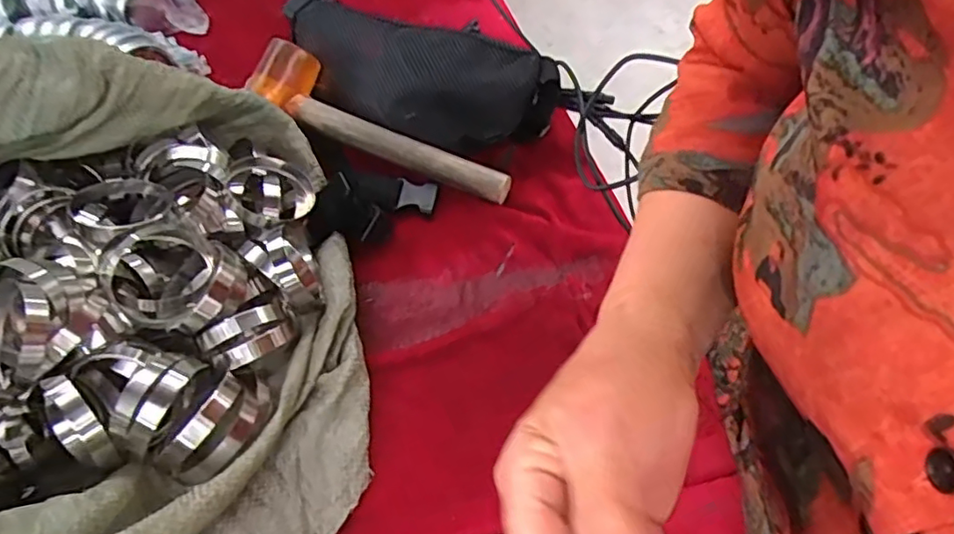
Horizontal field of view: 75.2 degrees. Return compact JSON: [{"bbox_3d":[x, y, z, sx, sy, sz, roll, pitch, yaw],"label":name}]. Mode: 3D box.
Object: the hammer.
[{"bbox_3d":[-0.093,-0.137,0.598,0.280,0.037,0.073,29,56,8],"label":"hammer"}]

